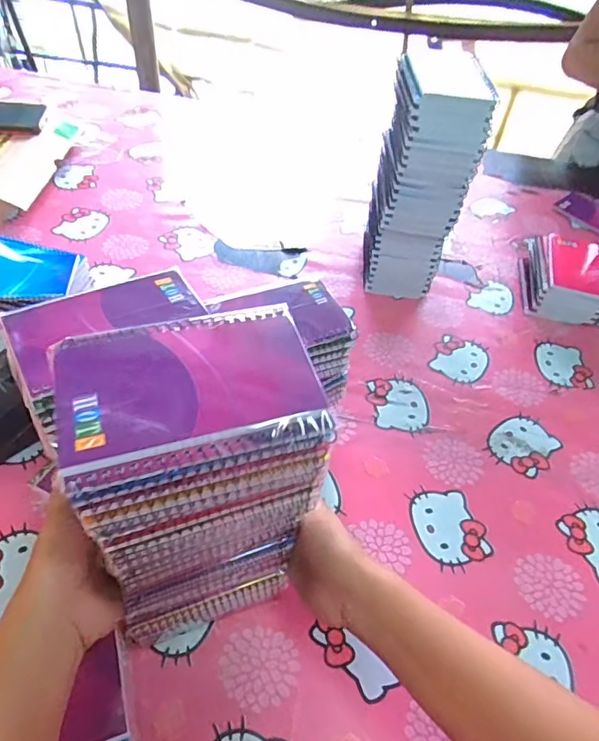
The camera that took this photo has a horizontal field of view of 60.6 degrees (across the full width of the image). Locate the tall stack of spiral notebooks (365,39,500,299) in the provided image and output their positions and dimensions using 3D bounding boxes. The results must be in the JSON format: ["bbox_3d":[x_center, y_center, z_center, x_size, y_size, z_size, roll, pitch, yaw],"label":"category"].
[{"bbox_3d":[0.156,-0.240,0.673,0.102,0.304,0.118,7,49,-1],"label":"tall stack of spiral notebooks"}]

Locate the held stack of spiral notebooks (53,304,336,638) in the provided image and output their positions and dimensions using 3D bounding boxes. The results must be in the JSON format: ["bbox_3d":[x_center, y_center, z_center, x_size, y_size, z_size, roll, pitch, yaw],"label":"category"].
[{"bbox_3d":[-0.062,0.078,0.342,0.136,0.226,0.088,-15,49,-19],"label":"held stack of spiral notebooks"}]

